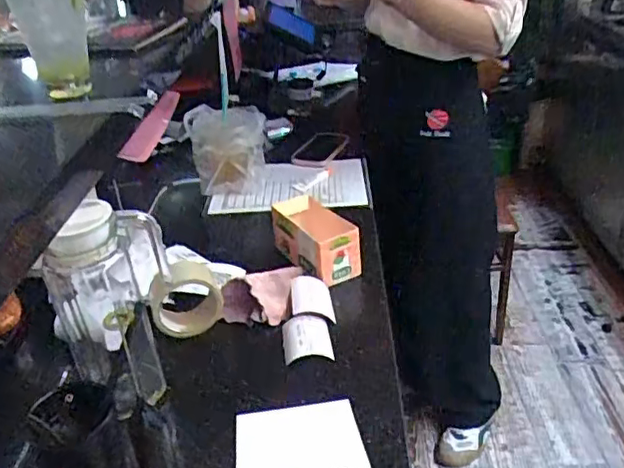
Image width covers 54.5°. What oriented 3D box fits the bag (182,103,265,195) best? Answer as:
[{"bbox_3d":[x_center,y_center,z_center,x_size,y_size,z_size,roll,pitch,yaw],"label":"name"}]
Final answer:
[{"bbox_3d":[-0.160,-0.159,1.147,0.139,0.149,0.096,-6,30,-2],"label":"bag"}]

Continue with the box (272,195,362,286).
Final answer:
[{"bbox_3d":[0.002,0.005,0.911,0.070,0.075,0.146,-21,34,-27],"label":"box"}]

